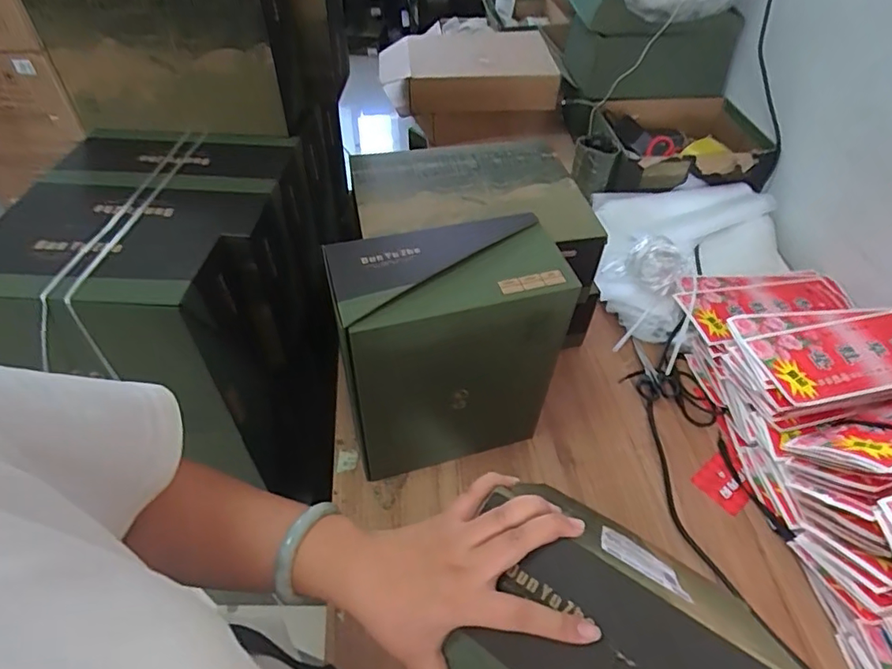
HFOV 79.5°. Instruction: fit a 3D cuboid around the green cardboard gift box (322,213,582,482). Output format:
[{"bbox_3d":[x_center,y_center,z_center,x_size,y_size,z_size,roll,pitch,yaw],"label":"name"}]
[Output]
[{"bbox_3d":[0.001,0.026,0.673,0.243,0.288,0.138,-14,49,-13],"label":"green cardboard gift box"}]

